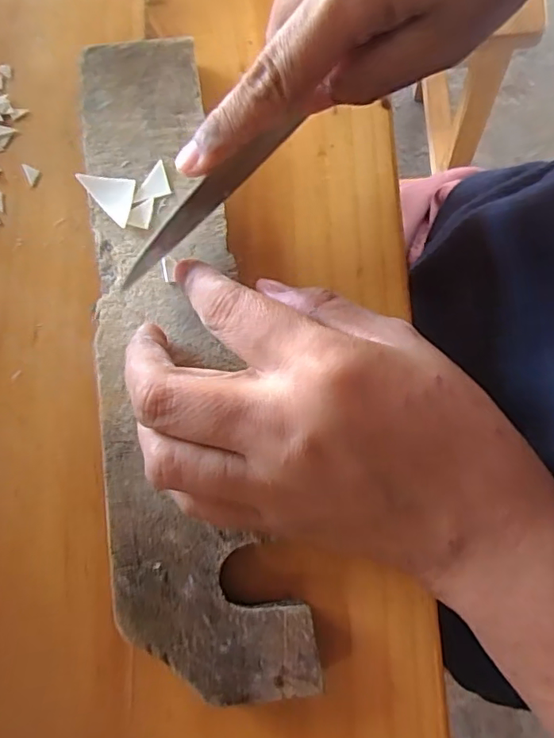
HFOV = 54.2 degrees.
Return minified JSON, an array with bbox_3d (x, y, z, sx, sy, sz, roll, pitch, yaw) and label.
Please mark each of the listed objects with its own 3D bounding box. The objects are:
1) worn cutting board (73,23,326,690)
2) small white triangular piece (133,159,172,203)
[{"bbox_3d":[-0.039,-0.012,0.215,0.066,0.016,0.260,-9,78,-3],"label":"worn cutting board"},{"bbox_3d":[-0.053,-0.077,0.221,0.016,0.004,0.014,-18,80,-5],"label":"small white triangular piece"}]

